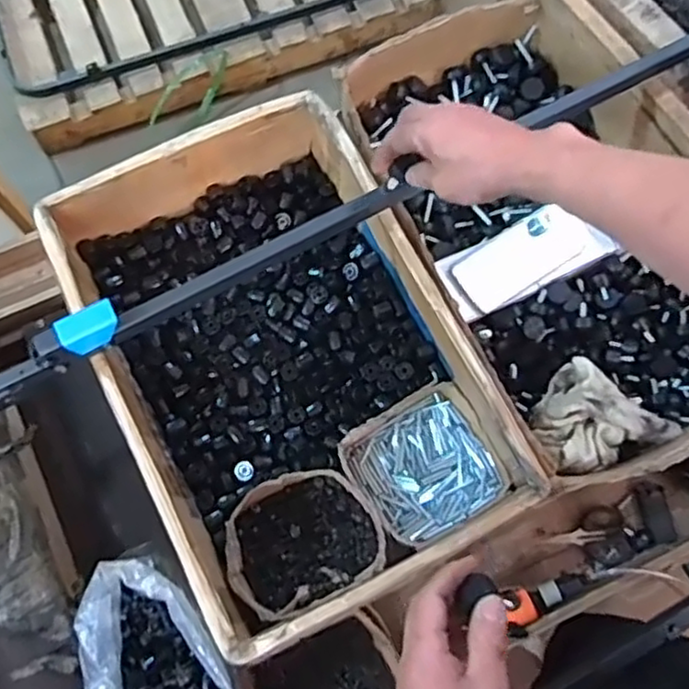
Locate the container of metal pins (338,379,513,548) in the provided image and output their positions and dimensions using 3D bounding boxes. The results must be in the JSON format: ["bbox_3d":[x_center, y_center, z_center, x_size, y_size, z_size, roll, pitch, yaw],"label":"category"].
[{"bbox_3d":[0.088,0.138,0.783,0.153,0.056,0.148,-30,75,-8],"label":"container of metal pins"}]

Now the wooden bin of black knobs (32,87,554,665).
[{"bbox_3d":[-0.071,0.008,0.770,0.341,0.145,0.529,-27,75,-7],"label":"wooden bin of black knobs"}]

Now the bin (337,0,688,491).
[{"bbox_3d":[0.241,-0.140,0.827,0.342,0.132,0.586,-25,75,-7],"label":"bin"}]

